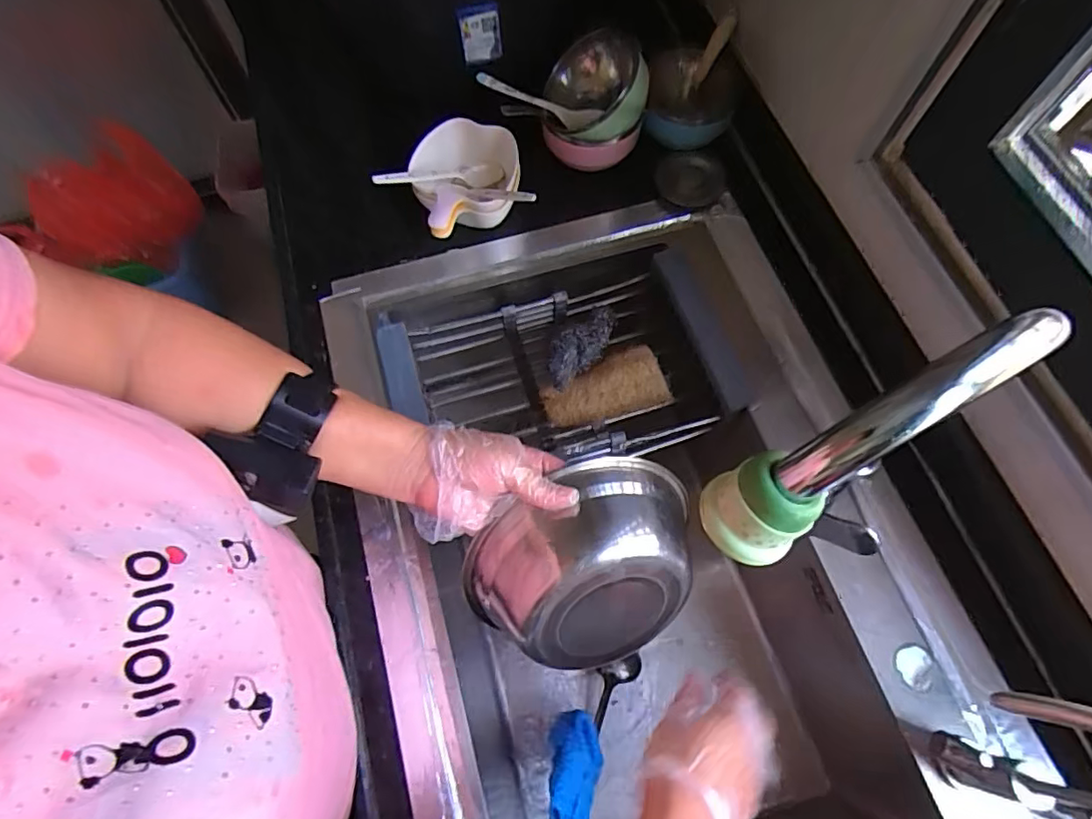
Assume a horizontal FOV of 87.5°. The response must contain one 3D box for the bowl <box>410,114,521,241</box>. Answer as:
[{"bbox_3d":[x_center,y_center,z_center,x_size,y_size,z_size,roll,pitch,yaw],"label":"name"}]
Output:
[{"bbox_3d":[-0.090,-0.260,0.674,0.118,0.081,0.145,-7,68,-2],"label":"bowl"}]

